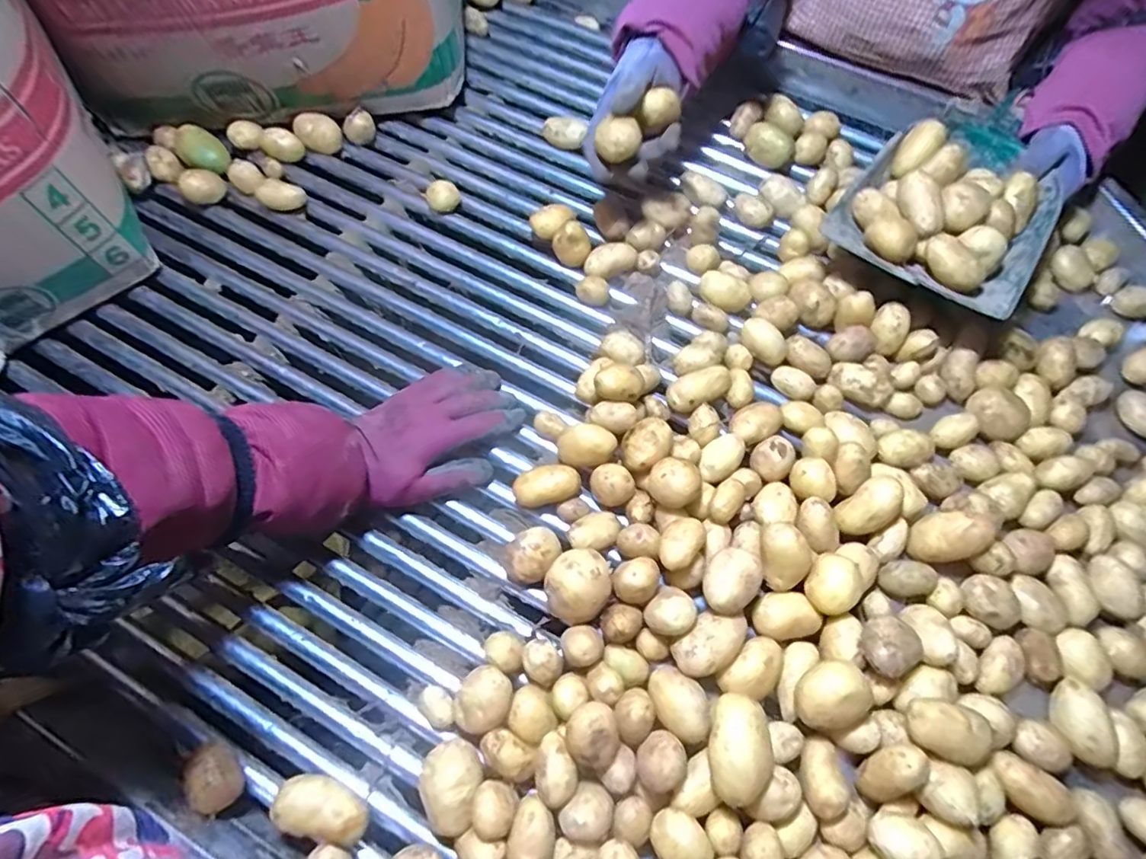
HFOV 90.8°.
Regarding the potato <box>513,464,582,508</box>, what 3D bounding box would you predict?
[{"bbox_3d":[-0.022,0.048,0.489,0.057,0.023,0.029,-7,66,-2],"label":"potato"}]

